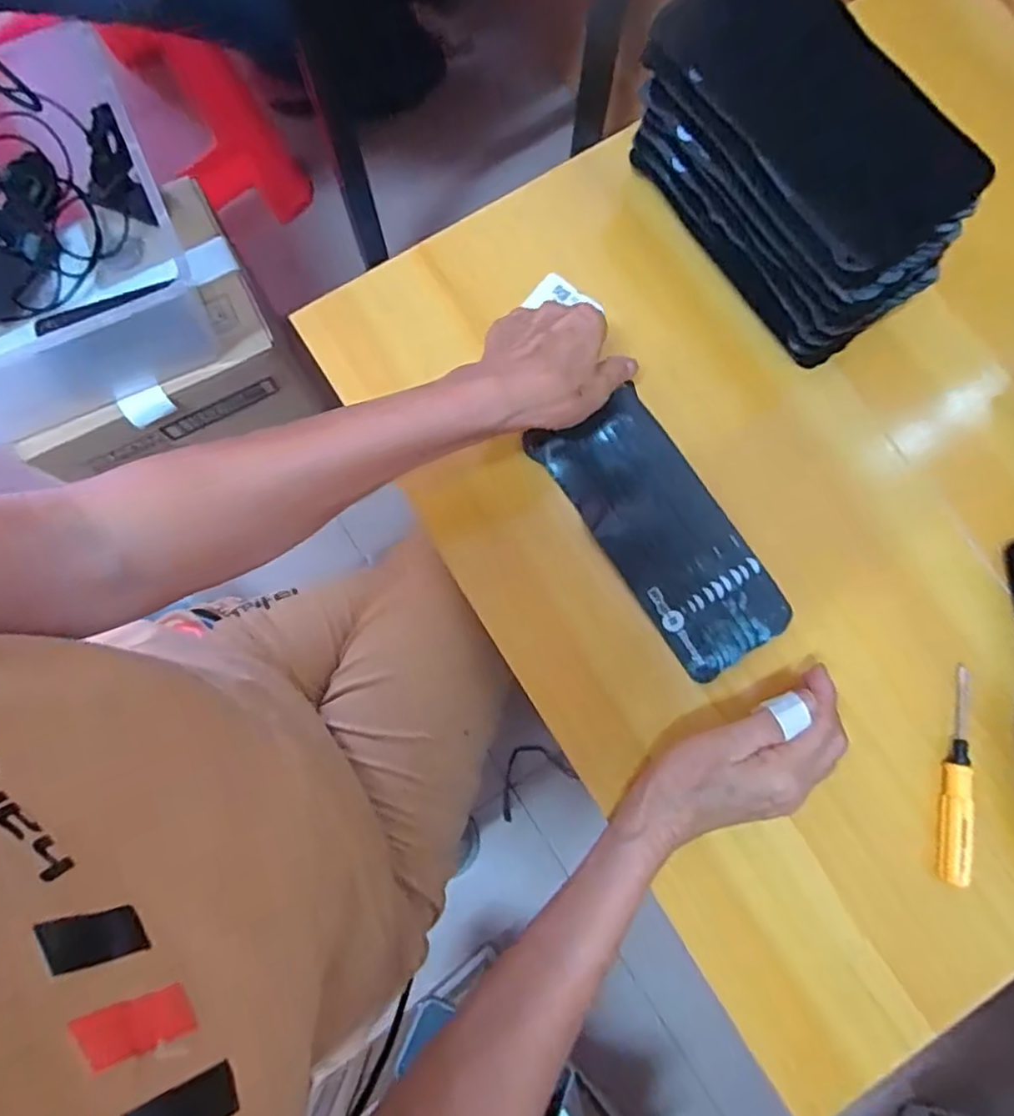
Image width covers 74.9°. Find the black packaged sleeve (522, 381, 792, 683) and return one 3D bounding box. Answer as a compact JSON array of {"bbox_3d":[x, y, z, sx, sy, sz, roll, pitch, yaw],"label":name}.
[{"bbox_3d":[0.103,-0.018,0.433,0.082,0.015,0.185,-34,82,-6],"label":"black packaged sleeve"}]

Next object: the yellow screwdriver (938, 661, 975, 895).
[{"bbox_3d":[0.274,0.130,0.402,0.018,0.014,0.126,10,79,3],"label":"yellow screwdriver"}]

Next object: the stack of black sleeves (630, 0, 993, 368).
[{"bbox_3d":[0.171,-0.240,0.415,0.092,0.125,0.210,-35,80,-6],"label":"stack of black sleeves"}]

